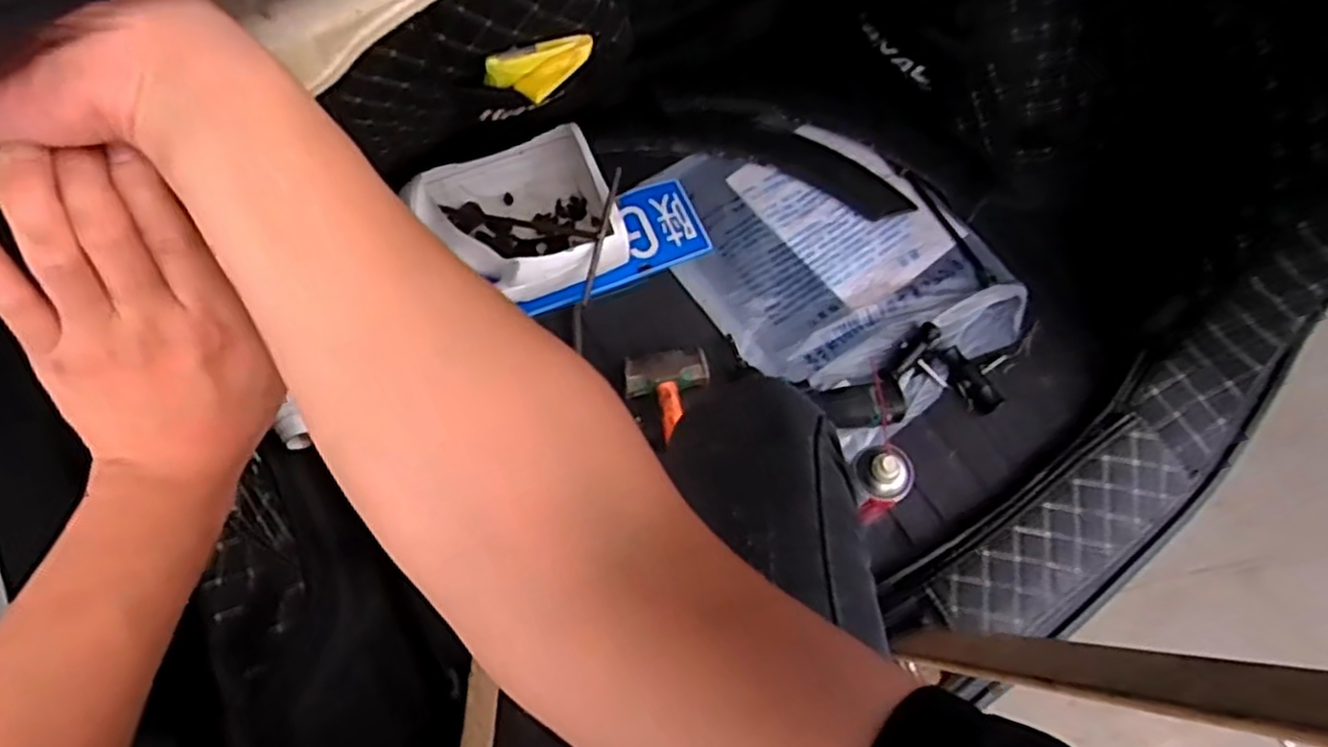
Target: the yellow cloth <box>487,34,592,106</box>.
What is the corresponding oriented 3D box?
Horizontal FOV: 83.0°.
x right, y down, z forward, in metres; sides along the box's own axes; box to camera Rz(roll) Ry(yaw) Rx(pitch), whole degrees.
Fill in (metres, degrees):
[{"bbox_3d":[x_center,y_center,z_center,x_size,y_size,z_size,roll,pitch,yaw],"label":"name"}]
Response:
[{"bbox_3d":[-0.136,-0.341,0.842,0.128,0.057,0.041,-19,68,-8],"label":"yellow cloth"}]

